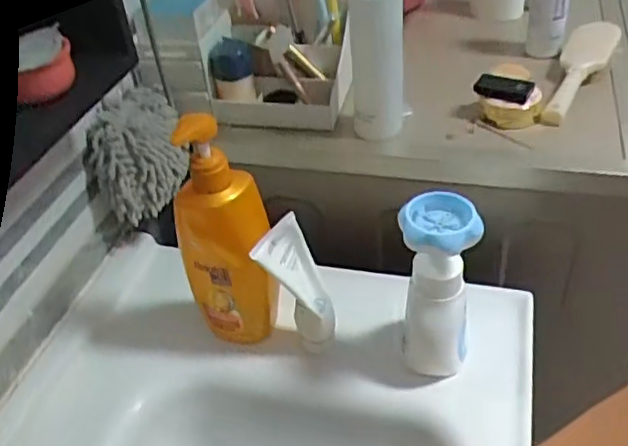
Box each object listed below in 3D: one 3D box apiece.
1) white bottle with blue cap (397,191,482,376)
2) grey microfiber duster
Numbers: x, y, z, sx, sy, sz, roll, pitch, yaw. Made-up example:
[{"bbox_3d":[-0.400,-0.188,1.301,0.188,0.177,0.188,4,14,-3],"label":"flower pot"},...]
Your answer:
[{"bbox_3d":[0.115,0.067,0.602,0.062,0.193,0.055,1,39,8],"label":"white bottle with blue cap"},{"bbox_3d":[-0.207,-0.064,0.758,0.130,0.163,0.085,-20,41,-16],"label":"grey microfiber duster"}]

